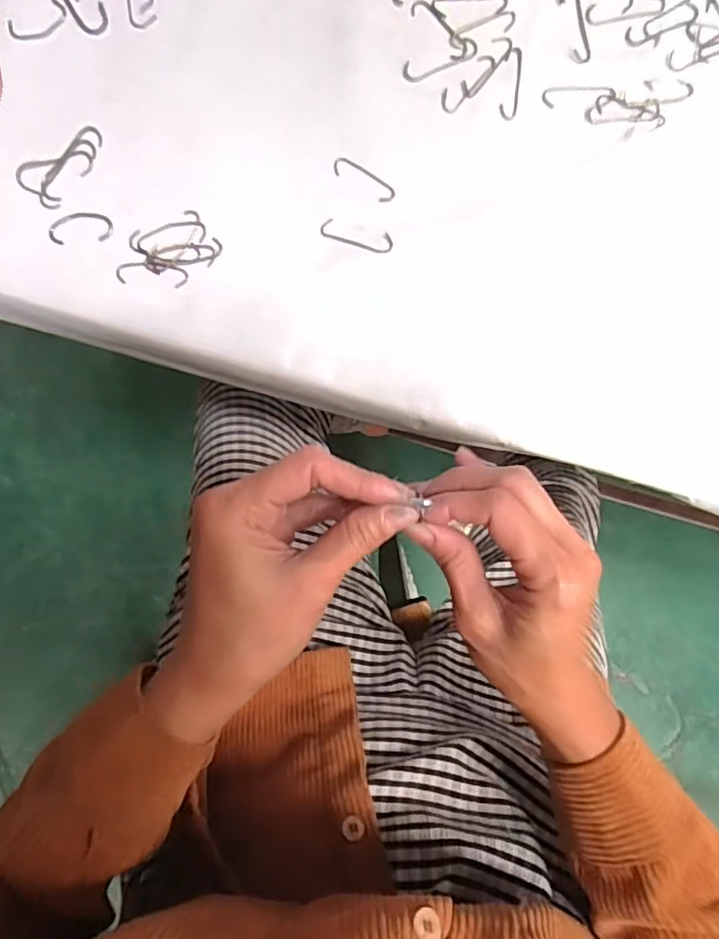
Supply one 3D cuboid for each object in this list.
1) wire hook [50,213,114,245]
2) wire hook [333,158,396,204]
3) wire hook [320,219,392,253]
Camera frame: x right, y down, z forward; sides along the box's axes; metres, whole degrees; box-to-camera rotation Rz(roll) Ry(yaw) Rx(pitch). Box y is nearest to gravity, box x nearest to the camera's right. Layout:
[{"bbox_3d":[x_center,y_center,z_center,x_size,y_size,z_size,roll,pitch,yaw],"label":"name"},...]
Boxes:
[{"bbox_3d":[-0.160,-0.140,0.339,0.036,0.004,0.017,-5,92,0],"label":"wire hook"},{"bbox_3d":[0.003,-0.167,0.339,0.039,0.004,0.011,31,92,-2],"label":"wire hook"},{"bbox_3d":[-0.001,-0.134,0.337,0.042,0.004,0.012,16,92,-1],"label":"wire hook"}]

